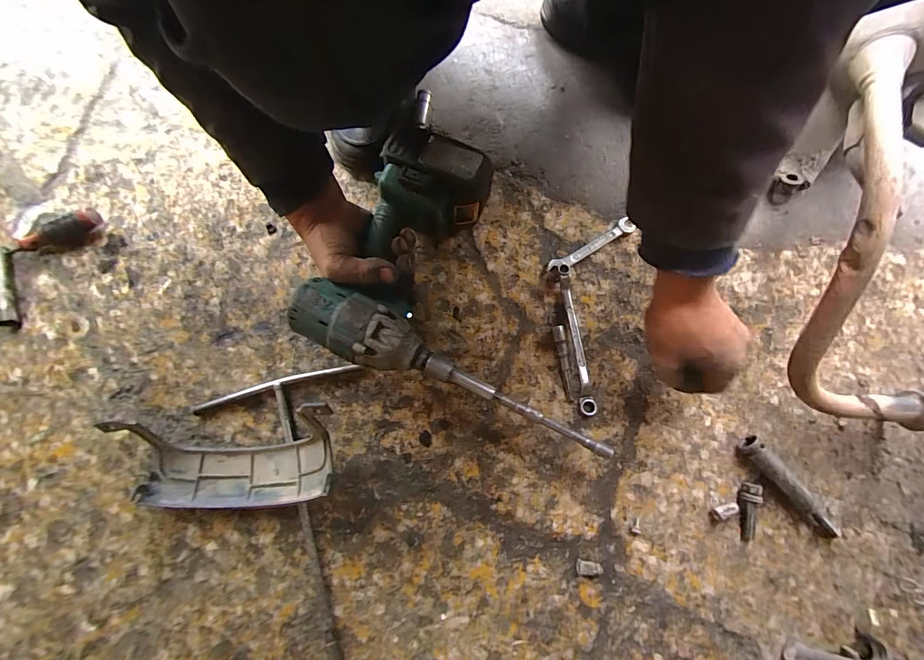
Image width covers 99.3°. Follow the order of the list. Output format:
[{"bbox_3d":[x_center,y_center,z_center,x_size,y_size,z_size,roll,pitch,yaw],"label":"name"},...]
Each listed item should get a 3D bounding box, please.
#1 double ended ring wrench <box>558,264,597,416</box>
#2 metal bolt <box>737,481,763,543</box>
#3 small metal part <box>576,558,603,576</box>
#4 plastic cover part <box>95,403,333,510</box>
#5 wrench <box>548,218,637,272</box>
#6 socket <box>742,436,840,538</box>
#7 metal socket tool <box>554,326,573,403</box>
[{"bbox_3d":[0.125,0.009,0.431,0.017,0.015,0.164,-8,78,-1],"label":"double ended ring wrench"},{"bbox_3d":[0.287,0.182,0.392,0.017,0.014,0.056,7,78,3],"label":"metal bolt"},{"bbox_3d":[0.127,0.236,0.389,0.025,0.011,0.015,3,78,2],"label":"small metal part"},{"bbox_3d":[-0.226,0.128,0.379,0.222,0.079,0.094,-6,78,0],"label":"plastic cover part"},{"bbox_3d":[0.148,-0.097,0.456,0.109,0.005,0.017,-30,79,-5],"label":"wrench"},{"bbox_3d":[0.329,0.160,0.391,0.018,0.024,0.117,-39,80,-7],"label":"socket"},{"bbox_3d":[0.110,0.036,0.427,0.011,0.011,0.082,-6,78,0],"label":"metal socket tool"}]

